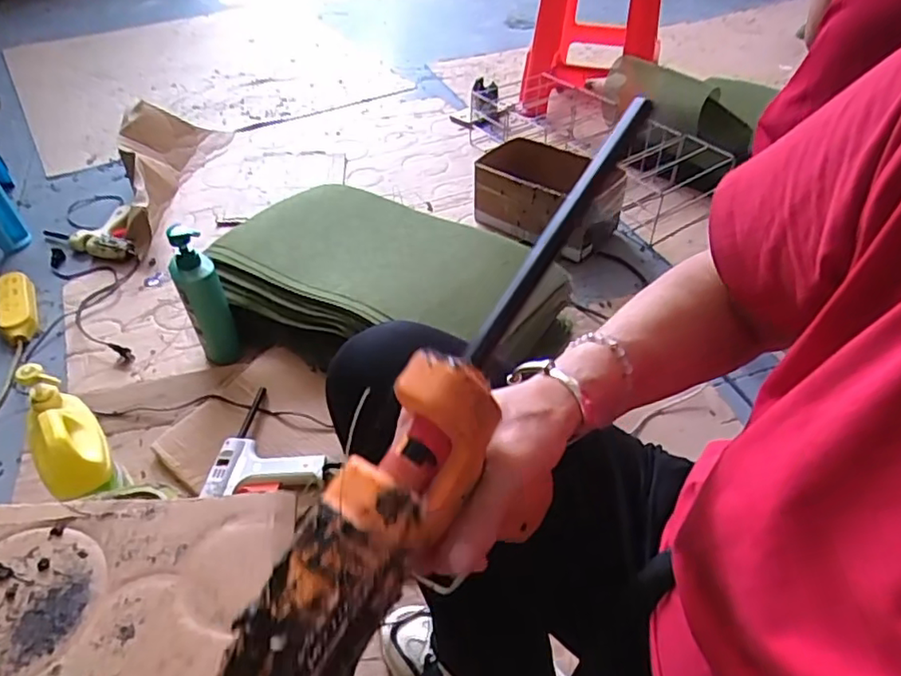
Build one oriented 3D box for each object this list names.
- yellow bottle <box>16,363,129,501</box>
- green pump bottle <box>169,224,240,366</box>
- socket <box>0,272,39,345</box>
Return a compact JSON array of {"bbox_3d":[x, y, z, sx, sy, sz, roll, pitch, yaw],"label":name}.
[{"bbox_3d":[-0.464,0.115,0.740,0.073,0.092,0.170,-28,71,-26],"label":"yellow bottle"},{"bbox_3d":[-0.405,-0.063,1.020,0.066,0.254,0.070,-21,49,-20],"label":"green pump bottle"},{"bbox_3d":[-0.824,-0.062,1.171,0.066,0.036,0.188,-21,49,-20],"label":"socket"}]

